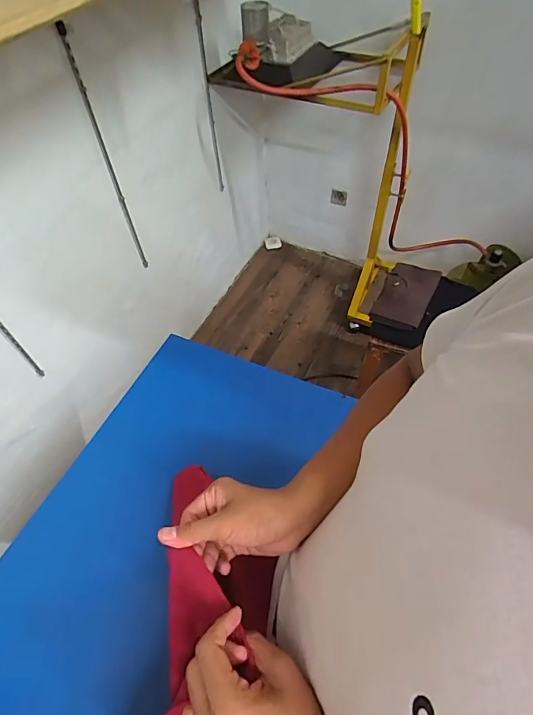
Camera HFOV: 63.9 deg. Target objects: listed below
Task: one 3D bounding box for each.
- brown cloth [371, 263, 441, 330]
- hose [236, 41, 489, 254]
[{"bbox_3d":[0.440,-0.203,1.351,0.158,0.044,0.257,22,59,17],"label":"brown cloth"},{"bbox_3d":[0.396,-0.656,1.478,0.310,1.127,0.234,-34,49,29],"label":"hose"}]

